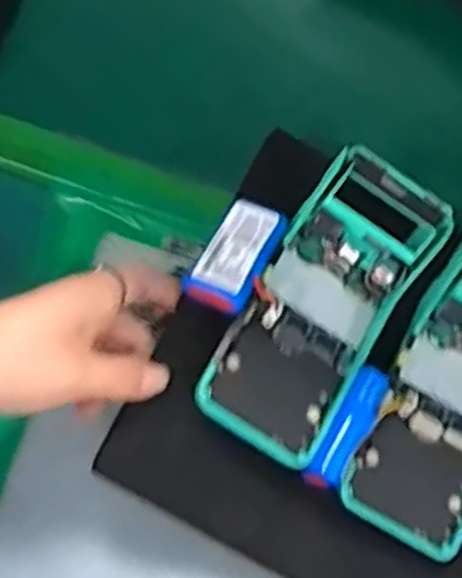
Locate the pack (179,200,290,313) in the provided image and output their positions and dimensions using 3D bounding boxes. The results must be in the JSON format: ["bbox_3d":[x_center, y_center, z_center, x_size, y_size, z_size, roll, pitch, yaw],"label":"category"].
[{"bbox_3d":[0.004,-0.020,0.418,0.035,0.015,0.070,29,69,9],"label":"pack"}]

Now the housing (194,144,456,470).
[{"bbox_3d":[0.051,0.011,0.418,0.075,0.070,0.168,32,70,10],"label":"housing"}]

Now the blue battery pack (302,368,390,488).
[{"bbox_3d":[0.065,0.079,0.413,0.021,0.024,0.070,30,69,9],"label":"blue battery pack"}]

